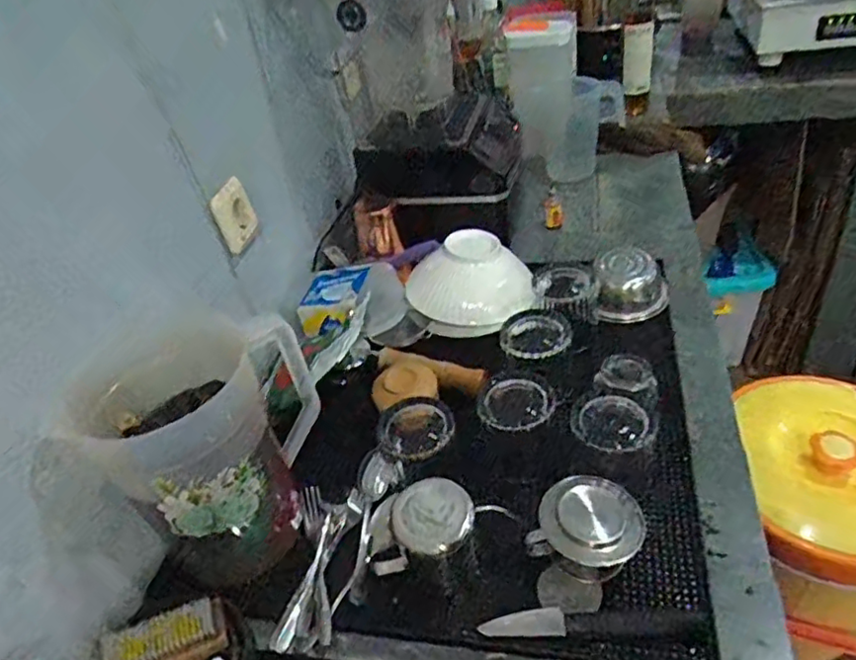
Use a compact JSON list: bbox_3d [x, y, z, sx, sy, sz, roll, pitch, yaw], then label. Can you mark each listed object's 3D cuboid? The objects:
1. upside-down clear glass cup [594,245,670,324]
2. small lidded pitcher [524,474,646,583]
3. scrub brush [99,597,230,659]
[{"bbox_3d":[0.279,-0.063,0.840,0.093,0.084,0.101,5,42,21],"label":"upside-down clear glass cup"},{"bbox_3d":[0.149,0.181,0.565,0.086,0.065,0.090,20,48,33],"label":"small lidded pitcher"},{"bbox_3d":[-0.232,0.275,0.541,0.104,0.028,0.045,-23,40,-14],"label":"scrub brush"}]

